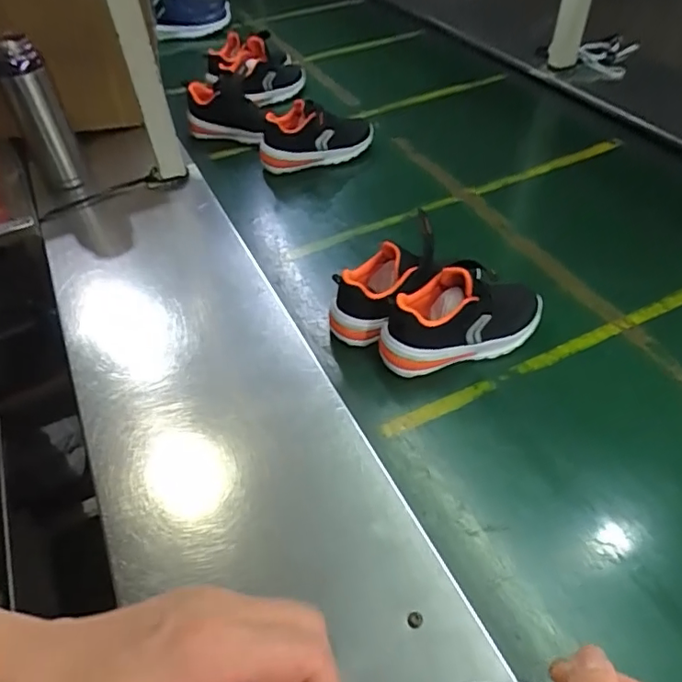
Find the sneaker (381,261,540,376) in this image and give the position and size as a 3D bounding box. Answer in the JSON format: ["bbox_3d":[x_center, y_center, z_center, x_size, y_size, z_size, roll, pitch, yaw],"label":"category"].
[{"bbox_3d":[0.146,-0.037,0.658,0.204,0.113,0.081,-13,47,-9],"label":"sneaker"}]

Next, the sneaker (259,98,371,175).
[{"bbox_3d":[-0.048,-0.393,1.014,0.222,0.100,0.107,-13,47,-9],"label":"sneaker"}]

